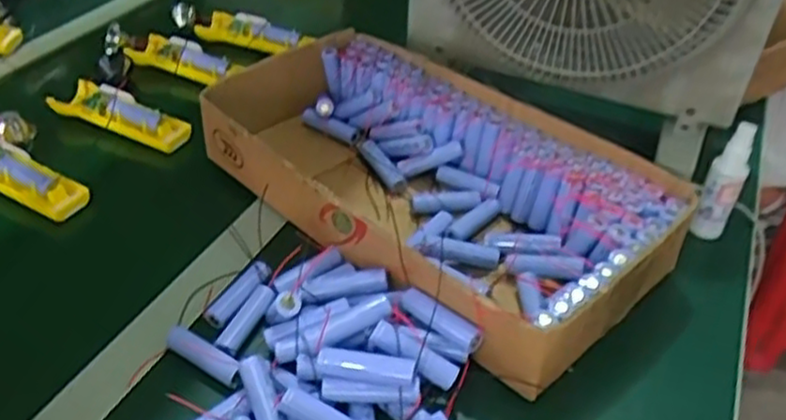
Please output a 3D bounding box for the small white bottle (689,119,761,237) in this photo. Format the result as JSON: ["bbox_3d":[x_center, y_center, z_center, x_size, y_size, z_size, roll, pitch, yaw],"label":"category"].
[{"bbox_3d":[0.298,-0.023,0.636,0.030,0.118,0.028,22,43,21],"label":"small white bottle"}]

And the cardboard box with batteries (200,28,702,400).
[{"bbox_3d":[0.032,-0.026,0.638,0.401,0.081,0.226,32,47,30],"label":"cardboard box with batteries"}]

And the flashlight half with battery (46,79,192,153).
[{"bbox_3d":[-0.292,-0.103,0.763,0.154,0.029,0.045,18,42,17],"label":"flashlight half with battery"}]

